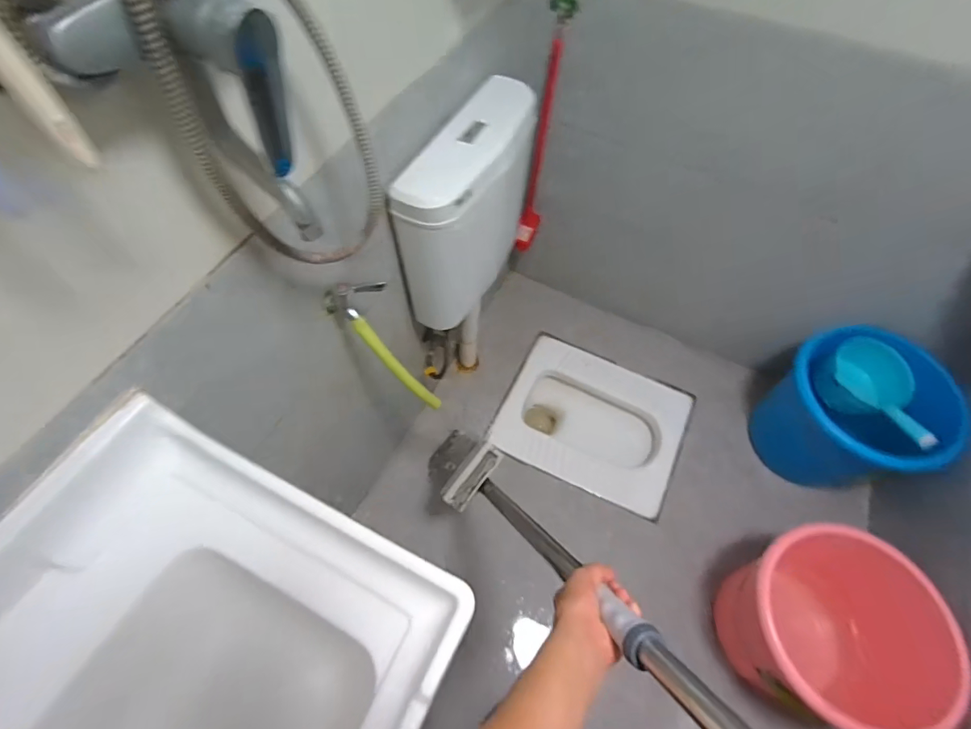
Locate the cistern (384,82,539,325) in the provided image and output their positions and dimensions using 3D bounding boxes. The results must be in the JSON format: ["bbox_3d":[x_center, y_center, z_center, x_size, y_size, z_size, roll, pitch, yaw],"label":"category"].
[{"bbox_3d":[-0.025,-0.283,0.937,0.122,0.384,0.343,26,63,12],"label":"cistern"}]

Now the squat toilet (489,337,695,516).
[{"bbox_3d":[0.315,0.194,1.430,0.498,0.199,0.401,25,62,11],"label":"squat toilet"}]

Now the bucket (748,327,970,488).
[{"bbox_3d":[0.889,0.140,1.190,0.300,0.388,0.293,1,60,-2],"label":"bucket"}]

